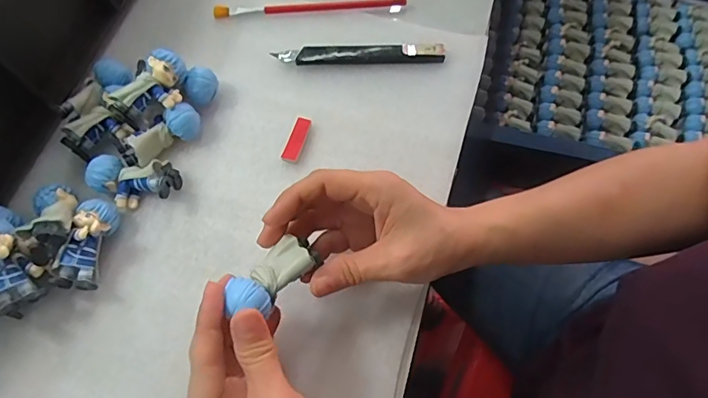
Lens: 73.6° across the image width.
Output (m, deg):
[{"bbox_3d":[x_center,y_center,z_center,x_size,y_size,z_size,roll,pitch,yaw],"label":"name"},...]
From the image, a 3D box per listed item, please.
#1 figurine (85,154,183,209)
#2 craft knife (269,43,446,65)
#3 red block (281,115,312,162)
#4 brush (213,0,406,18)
[{"bbox_3d":[-0.159,-0.012,0.343,0.058,0.027,0.032,0,68,1],"label":"figurine"},{"bbox_3d":[0.006,-0.121,0.391,0.137,0.011,0.016,-2,68,0],"label":"craft knife"},{"bbox_3d":[-0.044,-0.046,0.365,0.013,0.006,0.038,16,69,7],"label":"red block"},{"bbox_3d":[-0.038,-0.168,0.414,0.164,0.010,0.011,-5,68,-1],"label":"brush"}]

